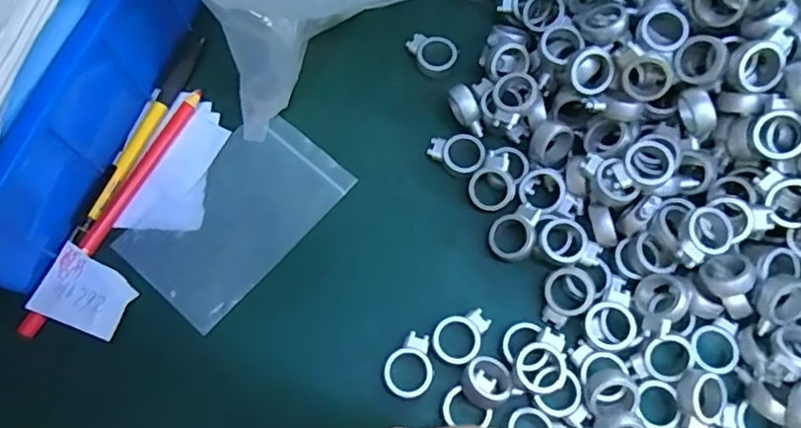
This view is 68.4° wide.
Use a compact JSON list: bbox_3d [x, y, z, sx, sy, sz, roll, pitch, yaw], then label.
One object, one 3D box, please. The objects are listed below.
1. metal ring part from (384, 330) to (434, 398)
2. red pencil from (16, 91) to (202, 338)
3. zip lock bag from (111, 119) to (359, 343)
[{"bbox_3d":[0.006,0.080,0.312,0.025,0.004,0.034,25,72,9],"label":"metal ring part"},{"bbox_3d":[-0.166,-0.004,0.345,0.009,0.010,0.166,26,72,10],"label":"red pencil"},{"bbox_3d":[-0.095,0.000,0.346,0.075,0.005,0.122,40,75,10],"label":"zip lock bag"}]

